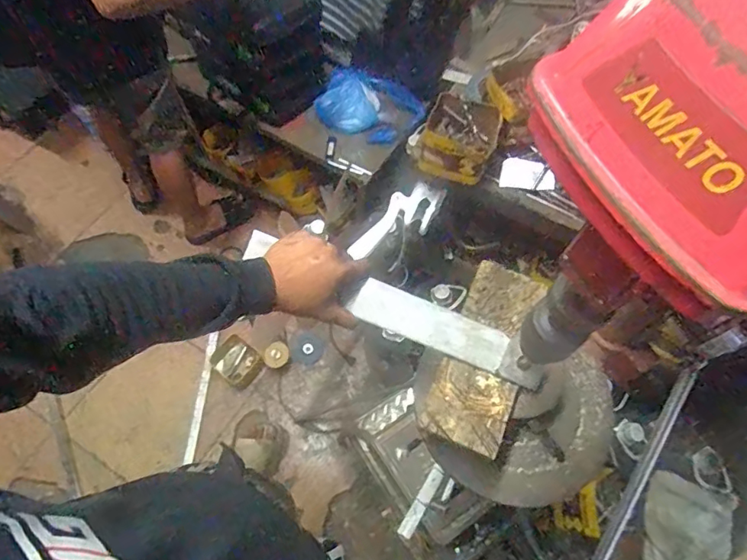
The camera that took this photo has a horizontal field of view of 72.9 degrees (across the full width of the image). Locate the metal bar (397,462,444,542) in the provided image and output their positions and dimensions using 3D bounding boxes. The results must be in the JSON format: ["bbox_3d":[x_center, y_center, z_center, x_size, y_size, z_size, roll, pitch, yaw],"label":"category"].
[{"bbox_3d":[0.091,0.413,0.940,0.024,0.017,0.139,32,67,12],"label":"metal bar"}]

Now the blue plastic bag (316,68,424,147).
[{"bbox_3d":[-0.016,-0.468,1.362,0.295,0.087,0.157,13,65,4],"label":"blue plastic bag"}]

